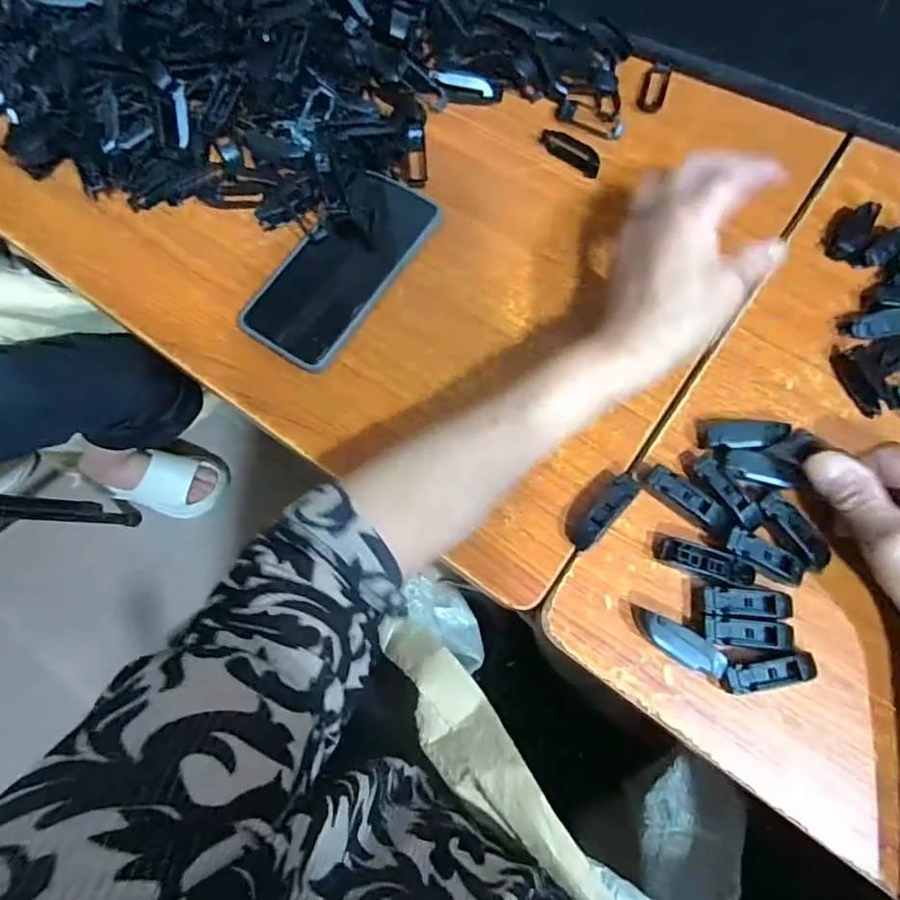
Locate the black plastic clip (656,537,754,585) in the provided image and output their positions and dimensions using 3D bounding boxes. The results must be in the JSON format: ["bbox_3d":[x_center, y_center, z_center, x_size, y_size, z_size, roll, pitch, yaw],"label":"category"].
[{"bbox_3d":[0.157,0.068,0.345,0.056,0.012,0.016,20,74,8],"label":"black plastic clip"}]

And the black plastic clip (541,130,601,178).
[{"bbox_3d":[0.097,-0.239,0.444,0.056,0.011,0.014,42,78,13],"label":"black plastic clip"}]

